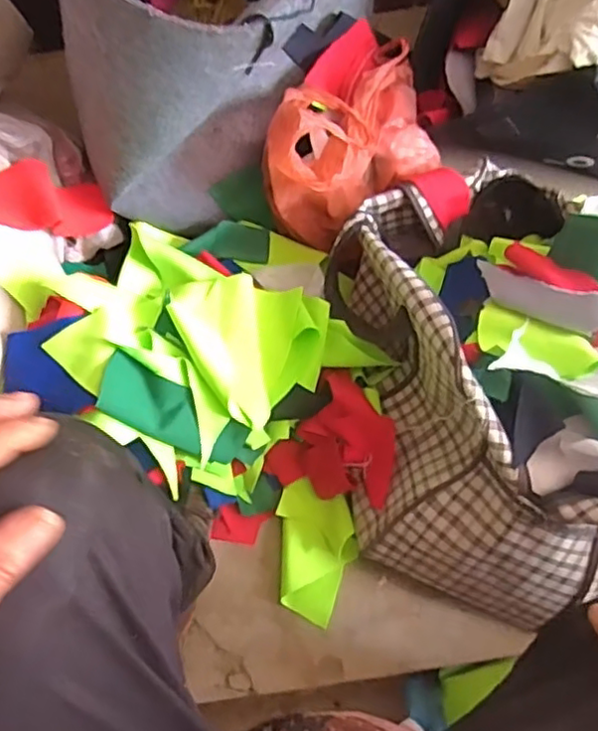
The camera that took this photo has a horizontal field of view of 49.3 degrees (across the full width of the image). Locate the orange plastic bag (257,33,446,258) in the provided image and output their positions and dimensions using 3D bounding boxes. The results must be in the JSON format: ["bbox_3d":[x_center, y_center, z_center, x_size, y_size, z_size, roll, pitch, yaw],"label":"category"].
[{"bbox_3d":[0.066,-0.270,0.769,0.245,0.152,0.152,-41,71,-14],"label":"orange plastic bag"}]

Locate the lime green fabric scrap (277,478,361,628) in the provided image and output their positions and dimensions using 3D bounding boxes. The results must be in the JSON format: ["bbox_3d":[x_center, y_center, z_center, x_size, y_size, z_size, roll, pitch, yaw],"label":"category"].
[{"bbox_3d":[0.021,0.204,0.719,0.081,0.023,0.144,-4,67,1],"label":"lime green fabric scrap"}]

